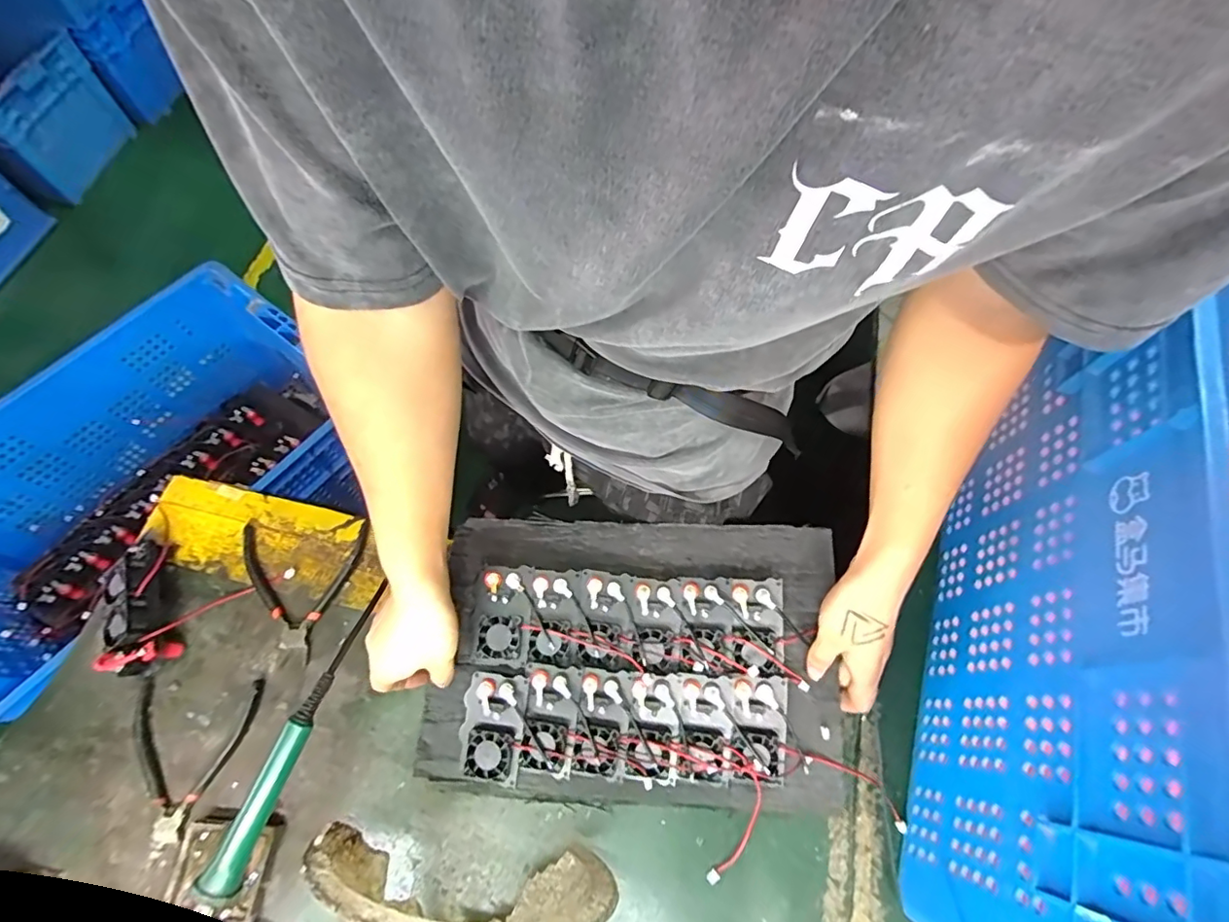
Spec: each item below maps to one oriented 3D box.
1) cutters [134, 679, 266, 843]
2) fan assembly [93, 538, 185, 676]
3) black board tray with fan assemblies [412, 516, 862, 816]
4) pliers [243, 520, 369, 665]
[{"bbox_3d":[-0.388,0.265,0.495,0.109,0.016,0.127,-1,66,-2],"label":"cutters"},{"bbox_3d":[-0.458,0.141,0.532,0.061,0.041,0.130,-22,69,-10],"label":"fan assembly"},{"bbox_3d":[0.019,0.176,0.524,0.377,0.046,0.246,4,66,1],"label":"black board tray with fan assemblies"},{"bbox_3d":[-0.319,0.127,0.557,0.123,0.013,0.132,-5,67,-3],"label":"pliers"}]

